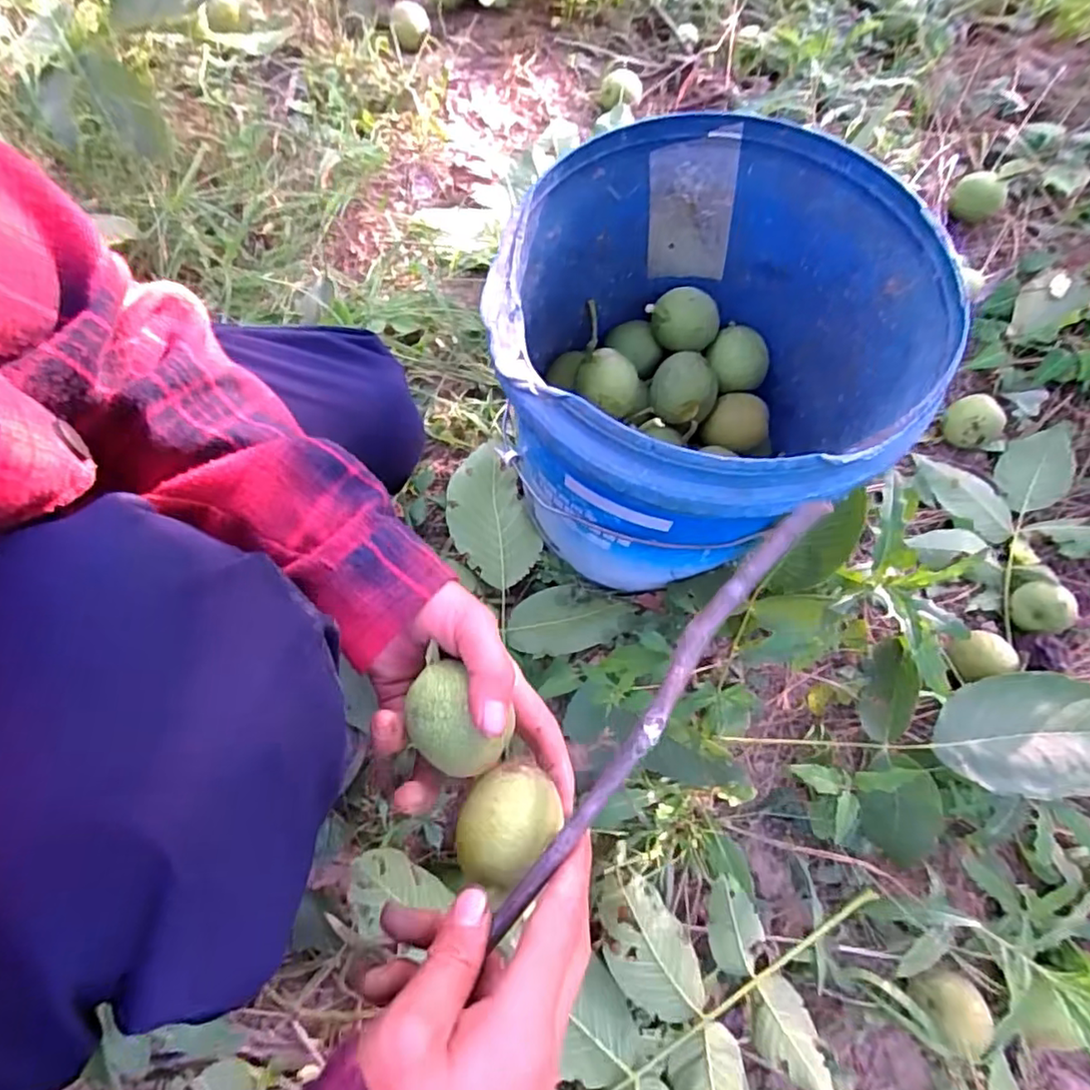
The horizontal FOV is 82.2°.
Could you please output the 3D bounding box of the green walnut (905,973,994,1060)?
[{"bbox_3d":[0.275,0.320,0.429,0.039,0.054,0.041,0,67,-1],"label":"green walnut"}]

